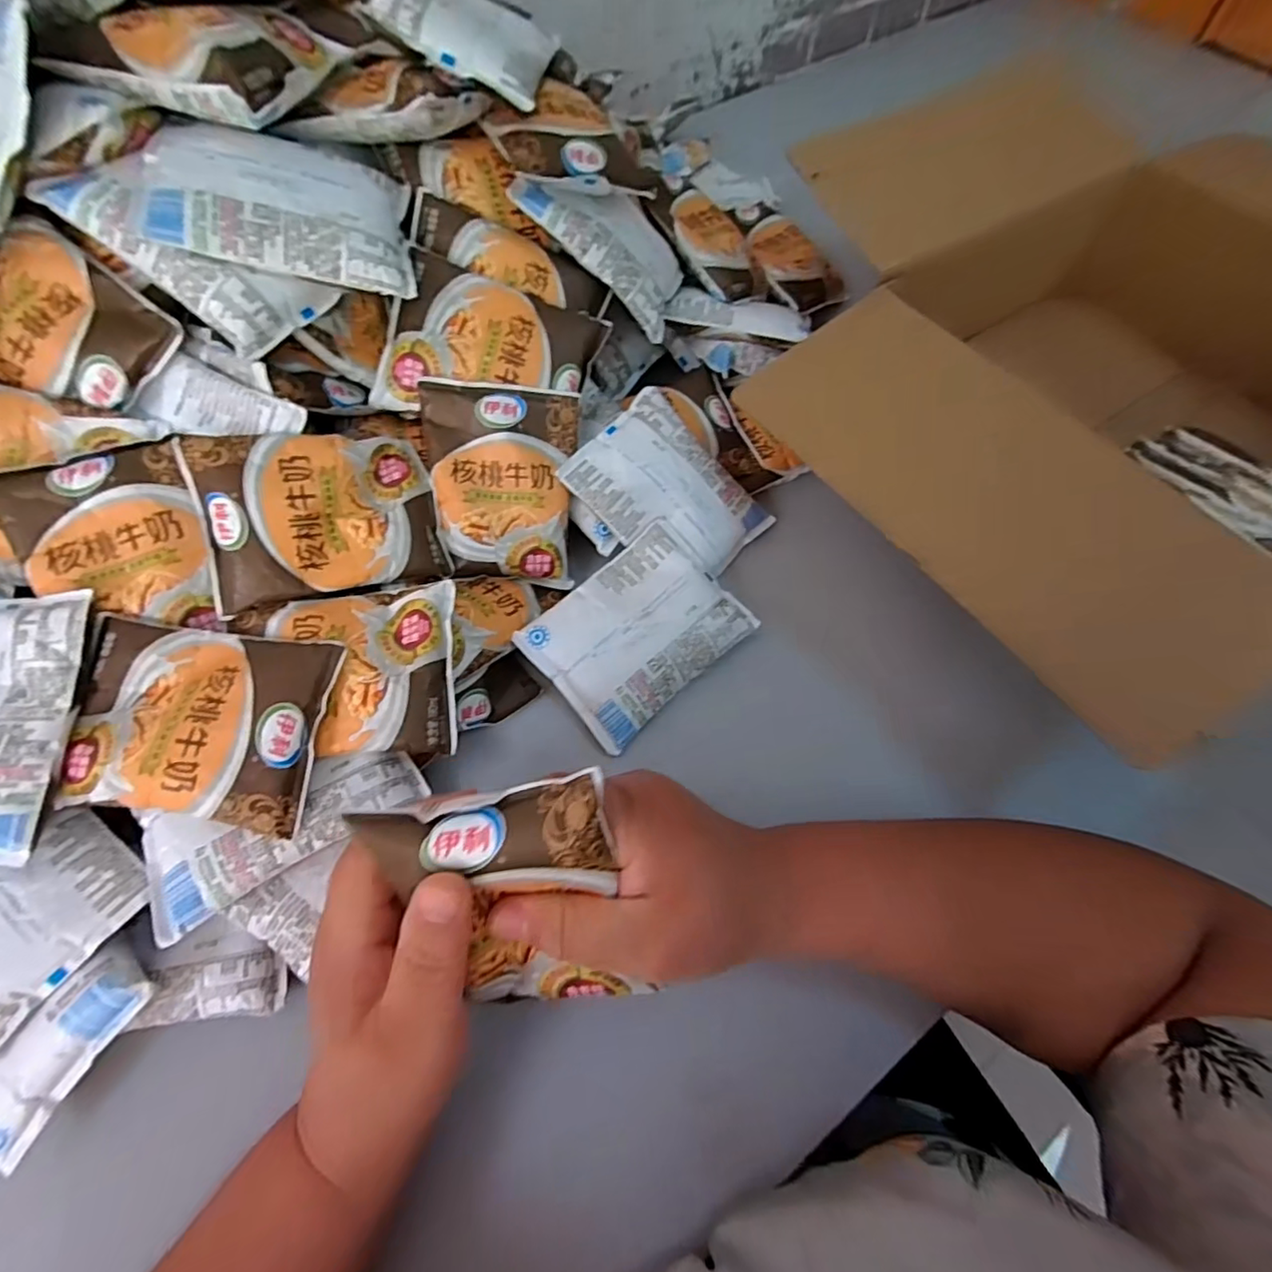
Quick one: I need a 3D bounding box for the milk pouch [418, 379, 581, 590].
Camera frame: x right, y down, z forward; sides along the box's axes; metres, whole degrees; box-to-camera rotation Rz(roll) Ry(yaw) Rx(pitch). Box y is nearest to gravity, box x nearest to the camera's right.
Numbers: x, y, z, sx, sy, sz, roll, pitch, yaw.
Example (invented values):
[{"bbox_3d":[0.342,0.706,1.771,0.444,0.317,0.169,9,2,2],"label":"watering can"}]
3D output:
[{"bbox_3d":[-0.086,-0.097,0.377,0.093,0.020,0.122,1,95,-12],"label":"milk pouch"}]

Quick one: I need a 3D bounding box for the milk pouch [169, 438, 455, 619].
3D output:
[{"bbox_3d":[-0.179,-0.070,0.341,0.121,0.021,0.090,-13,94,-29],"label":"milk pouch"}]

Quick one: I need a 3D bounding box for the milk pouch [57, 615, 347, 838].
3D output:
[{"bbox_3d":[-0.222,0.043,0.300,0.122,0.028,0.093,7,63,4],"label":"milk pouch"}]

